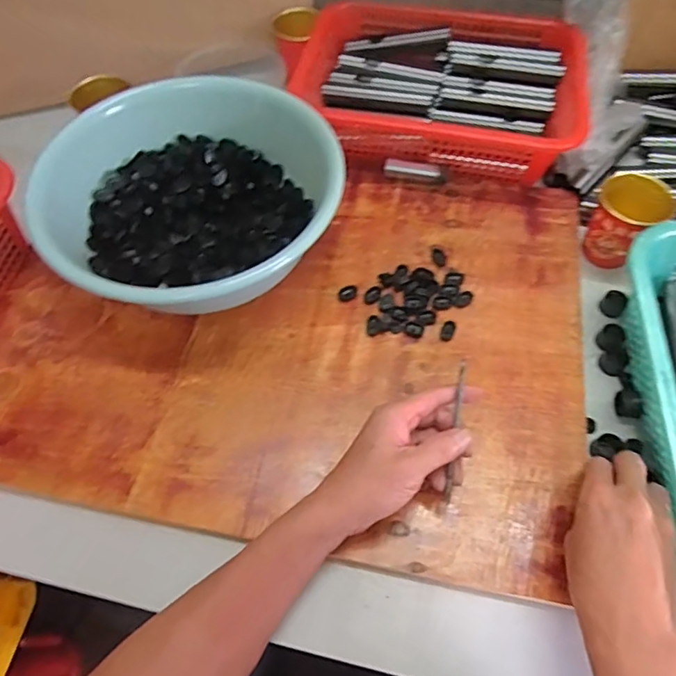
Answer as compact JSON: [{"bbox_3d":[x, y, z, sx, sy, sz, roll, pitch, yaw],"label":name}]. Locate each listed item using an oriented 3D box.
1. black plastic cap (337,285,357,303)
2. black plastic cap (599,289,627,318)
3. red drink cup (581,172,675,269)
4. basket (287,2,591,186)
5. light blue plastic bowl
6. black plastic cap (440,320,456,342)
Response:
[{"bbox_3d":[0.011,-0.047,0.556,0.021,0.005,0.015,-32,65,-15],"label":"black plastic cap"},{"bbox_3d":[0.289,-0.036,0.556,0.022,0.019,0.021,-1,61,2],"label":"black plastic cap"},{"bbox_3d":[0.304,-0.125,0.565,0.064,0.080,0.065,-1,61,2],"label":"red drink cup"},{"bbox_3d":[0.128,-0.317,0.670,0.335,0.073,0.232,8,62,6],"label":"basket"},{"bbox_3d":[-0.143,-0.140,0.553,0.286,0.113,0.268,19,64,12],"label":"light blue plastic bowl"},{"bbox_3d":[0.112,-0.008,0.536,0.013,0.008,0.022,19,64,12],"label":"black plastic cap"}]

